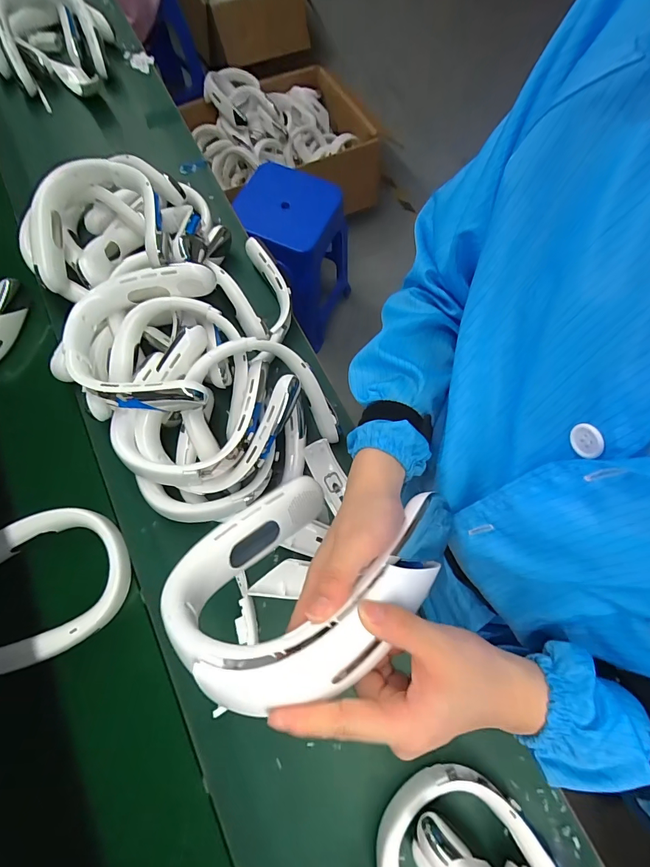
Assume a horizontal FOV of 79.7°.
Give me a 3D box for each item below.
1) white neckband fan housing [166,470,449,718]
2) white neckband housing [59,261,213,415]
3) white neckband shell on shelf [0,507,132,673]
[{"bbox_3d":[-0.026,0.102,0.308,0.201,0.207,0.061,-21,112,-26],"label":"white neckband fan housing"},{"bbox_3d":[-0.251,-0.130,0.517,0.200,0.055,0.221,-3,70,-4],"label":"white neckband housing"},{"bbox_3d":[-0.373,0.201,0.532,0.194,0.042,0.180,-23,72,-11],"label":"white neckband shell on shelf"}]

